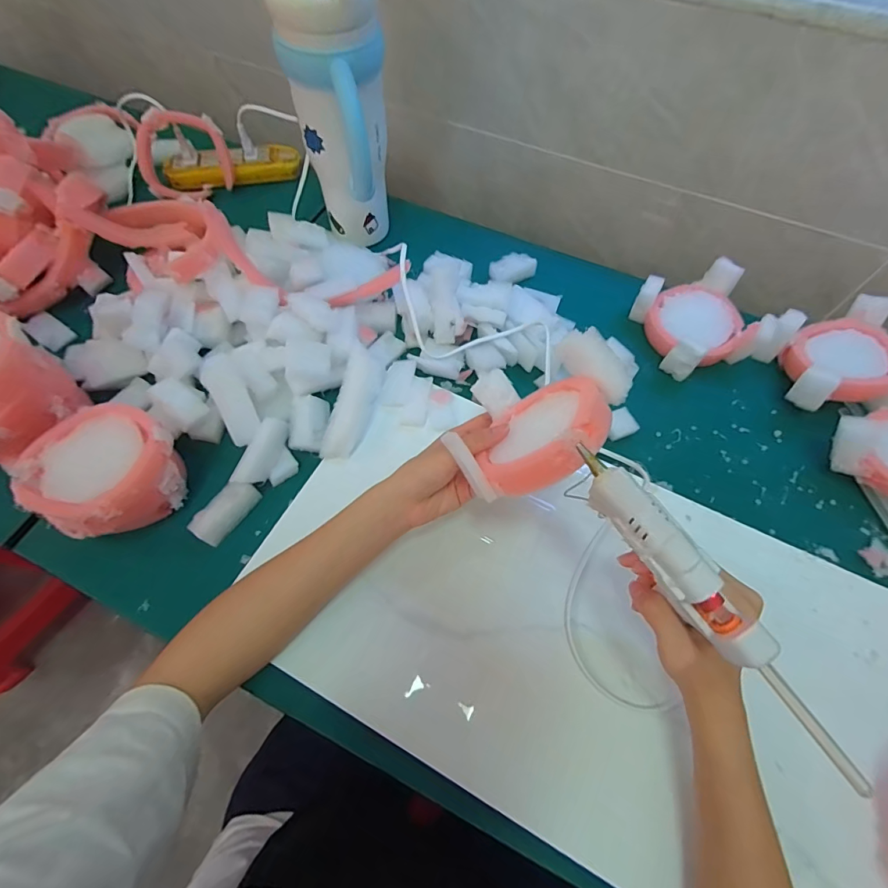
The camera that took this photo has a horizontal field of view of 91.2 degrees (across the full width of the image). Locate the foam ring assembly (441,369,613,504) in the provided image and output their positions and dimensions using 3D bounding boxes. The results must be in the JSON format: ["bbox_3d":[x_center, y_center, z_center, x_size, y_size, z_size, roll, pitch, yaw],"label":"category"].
[{"bbox_3d":[0.064,-0.012,0.315,0.107,0.048,0.104,-5,49,47],"label":"foam ring assembly"}]

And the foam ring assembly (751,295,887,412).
[{"bbox_3d":[0.414,-0.090,0.460,0.149,0.059,0.123,-15,64,-9],"label":"foam ring assembly"}]

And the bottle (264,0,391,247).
[{"bbox_3d":[-0.094,-0.334,0.445,0.085,0.270,0.118,-40,70,-19],"label":"bottle"}]

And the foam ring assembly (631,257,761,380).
[{"bbox_3d":[0.293,-0.141,0.498,0.115,0.048,0.120,-11,64,-7],"label":"foam ring assembly"}]

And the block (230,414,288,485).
[{"bbox_3d":[-0.171,0.009,0.408,0.021,0.024,0.070,17,64,8],"label":"block"}]

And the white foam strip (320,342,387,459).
[{"bbox_3d":[-0.089,-0.042,0.436,0.036,0.020,0.119,14,76,6],"label":"white foam strip"}]

